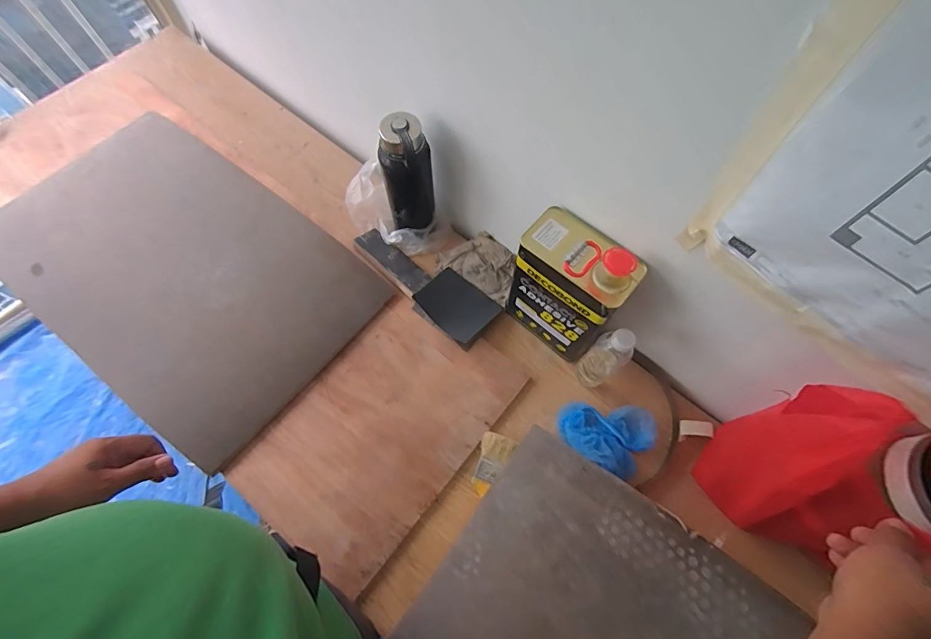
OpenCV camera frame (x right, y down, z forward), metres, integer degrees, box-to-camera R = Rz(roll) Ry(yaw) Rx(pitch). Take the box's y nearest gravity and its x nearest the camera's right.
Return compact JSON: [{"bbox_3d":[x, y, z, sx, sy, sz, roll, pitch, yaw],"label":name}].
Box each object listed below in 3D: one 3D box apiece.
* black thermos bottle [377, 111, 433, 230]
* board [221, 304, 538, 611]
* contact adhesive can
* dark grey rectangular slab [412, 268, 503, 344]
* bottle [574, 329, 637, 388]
[{"bbox_3d":[-0.101,-0.247,0.746,0.084,0.215,0.063,-5,67,-3],"label":"black thermos bottle"},{"bbox_3d":[-0.140,0.178,0.729,0.290,0.016,0.443,38,71,14],"label":"board"},{"bbox_3d":[0.164,-0.048,0.687,0.174,0.253,0.093,41,72,15],"label":"contact adhesive can"},{"bbox_3d":[-0.018,-0.030,0.794,0.136,0.019,0.108,42,64,16],"label":"dark grey rectangular slab"},{"bbox_3d":[0.231,0.056,0.690,0.054,0.171,0.053,-31,71,-13],"label":"bottle"}]

